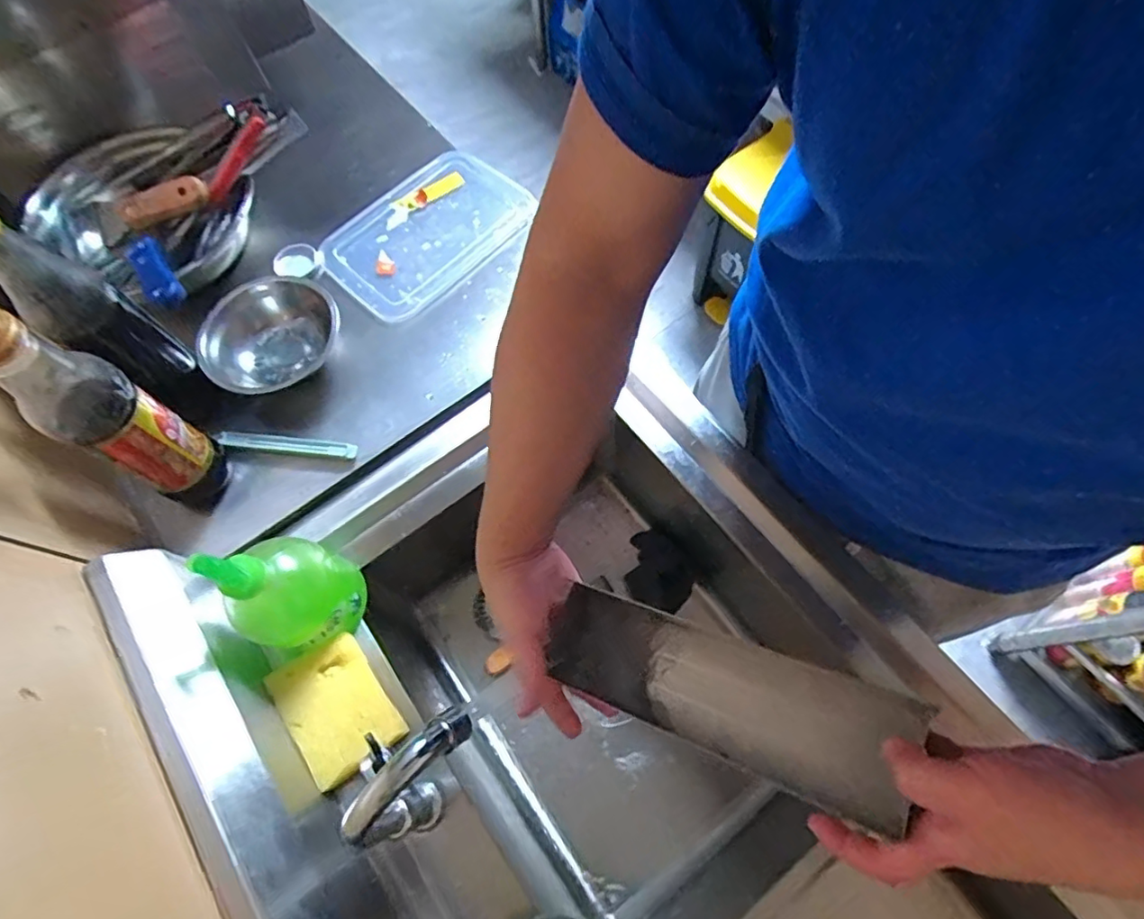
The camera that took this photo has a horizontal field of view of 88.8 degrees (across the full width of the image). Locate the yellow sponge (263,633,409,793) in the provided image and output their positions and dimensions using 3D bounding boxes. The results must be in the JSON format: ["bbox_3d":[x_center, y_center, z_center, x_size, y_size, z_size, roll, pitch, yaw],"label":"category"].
[{"bbox_3d":[-0.190,0.197,0.468,0.073,0.018,0.100,-34,69,-11],"label":"yellow sponge"}]

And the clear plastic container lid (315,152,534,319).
[{"bbox_3d":[-0.166,-0.259,0.665,0.144,0.020,0.221,42,75,18],"label":"clear plastic container lid"}]

